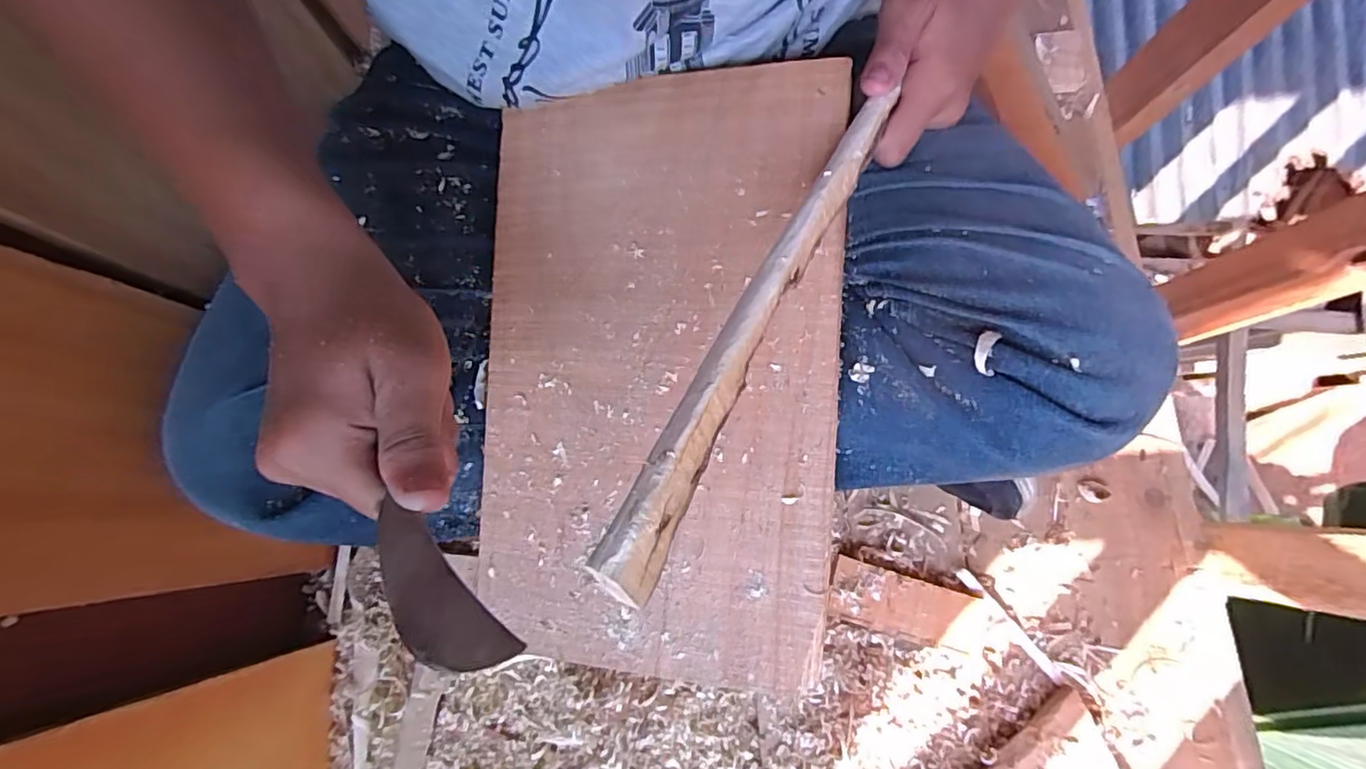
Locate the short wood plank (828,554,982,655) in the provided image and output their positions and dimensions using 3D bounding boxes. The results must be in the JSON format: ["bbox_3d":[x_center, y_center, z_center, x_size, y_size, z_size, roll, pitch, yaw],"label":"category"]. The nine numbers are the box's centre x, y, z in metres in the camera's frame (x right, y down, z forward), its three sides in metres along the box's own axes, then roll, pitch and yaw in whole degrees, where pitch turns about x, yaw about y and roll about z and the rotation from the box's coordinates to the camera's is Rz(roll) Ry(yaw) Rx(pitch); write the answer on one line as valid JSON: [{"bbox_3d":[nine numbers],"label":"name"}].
[{"bbox_3d":[0.171,0.173,0.468,0.111,0.015,0.047,17,80,5],"label":"short wood plank"}]

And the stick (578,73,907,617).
[{"bbox_3d":[0.038,-0.038,0.232,0.017,0.013,0.259,27,60,6],"label":"stick"}]

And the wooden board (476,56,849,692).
[{"bbox_3d":[-0.020,-0.007,0.326,0.198,0.005,0.315,3,88,16],"label":"wooden board"}]

